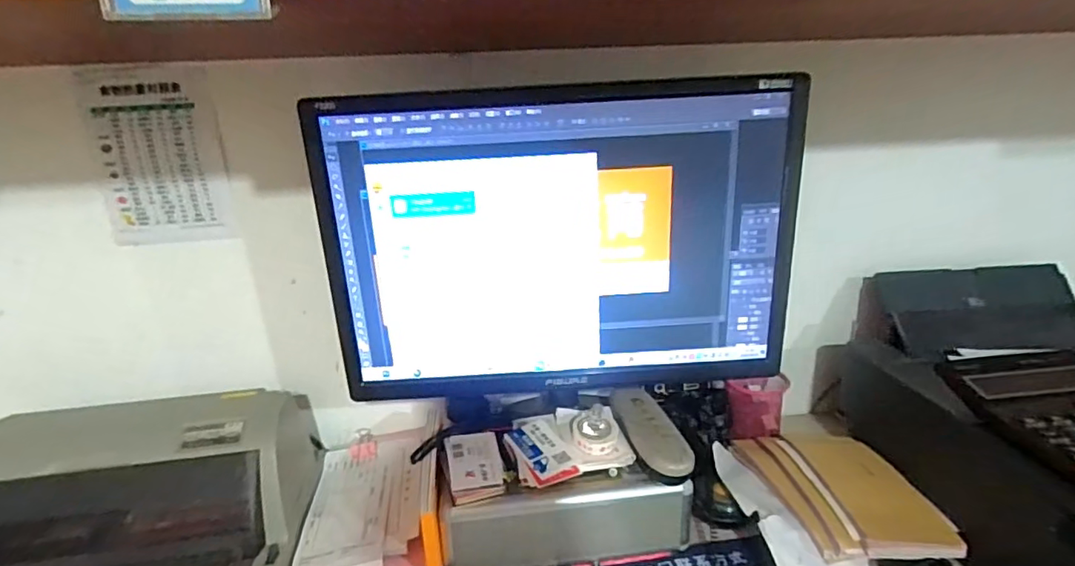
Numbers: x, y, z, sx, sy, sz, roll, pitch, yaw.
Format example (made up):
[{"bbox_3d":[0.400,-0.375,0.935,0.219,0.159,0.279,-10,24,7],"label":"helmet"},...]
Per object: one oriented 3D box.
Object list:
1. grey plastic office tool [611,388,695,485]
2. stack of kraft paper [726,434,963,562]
[{"bbox_3d":[0.132,0.180,0.631,0.057,0.049,0.147,-5,16,-10],"label":"grey plastic office tool"},{"bbox_3d":[0.345,0.240,0.623,0.147,0.051,0.218,-4,16,-5],"label":"stack of kraft paper"}]

